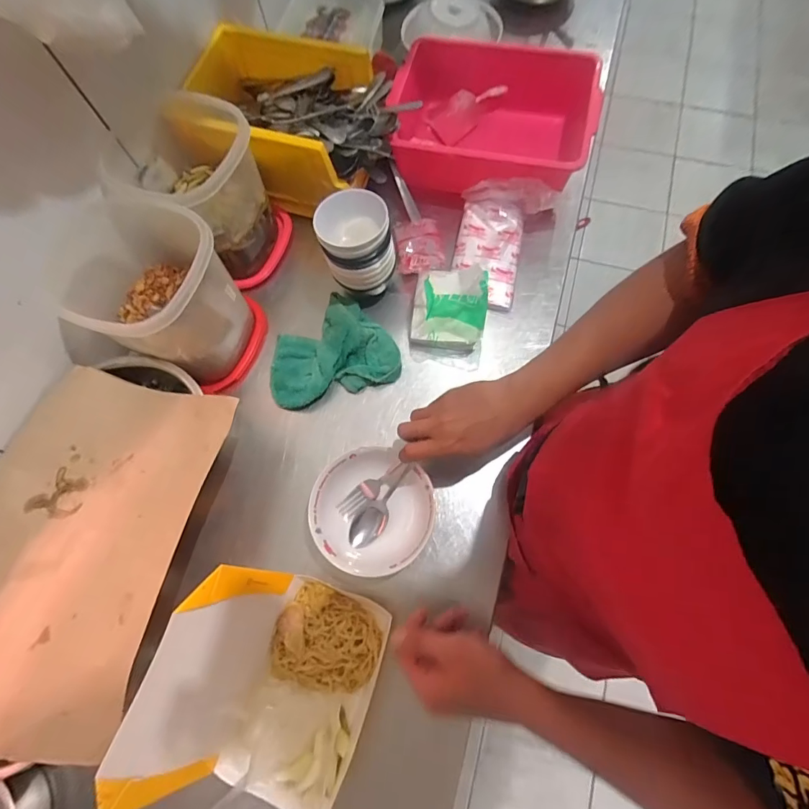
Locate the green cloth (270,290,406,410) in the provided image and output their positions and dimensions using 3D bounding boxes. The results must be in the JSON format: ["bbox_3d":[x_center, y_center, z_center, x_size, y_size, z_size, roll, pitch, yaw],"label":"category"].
[{"bbox_3d":[-0.107,-0.080,0.607,0.178,0.037,0.140,-17,71,-3],"label":"green cloth"}]

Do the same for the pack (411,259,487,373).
[{"bbox_3d":[0.060,-0.126,0.593,0.098,0.078,0.124,9,72,6],"label":"pack"}]

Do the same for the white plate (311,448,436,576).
[{"bbox_3d":[-0.038,0.128,0.529,0.141,0.047,0.138,-1,71,2],"label":"white plate"}]

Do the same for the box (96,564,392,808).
[{"bbox_3d":[-0.127,0.277,0.414,0.170,0.175,0.196,17,73,8],"label":"box"}]

